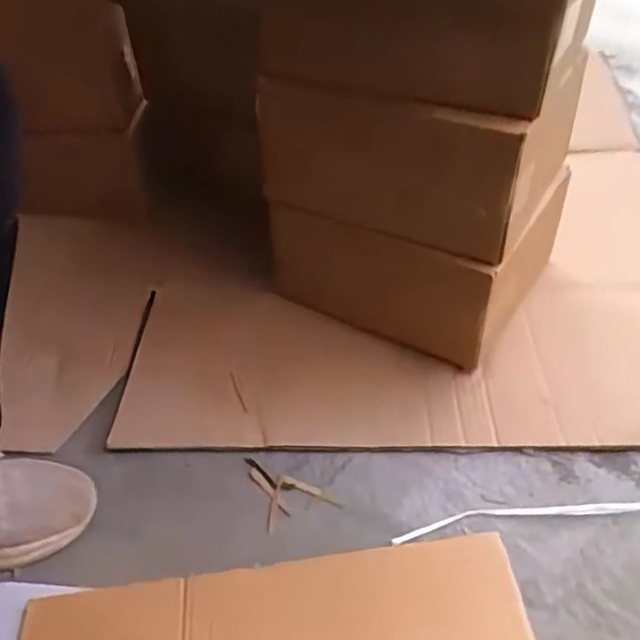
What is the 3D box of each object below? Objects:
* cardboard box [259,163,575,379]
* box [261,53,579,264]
[{"bbox_3d":[0.109,-0.087,0.756,0.263,0.140,0.215,23,48,27],"label":"cardboard box"},{"bbox_3d":[0.112,-0.200,0.681,0.262,0.145,0.223,18,47,22],"label":"box"}]

